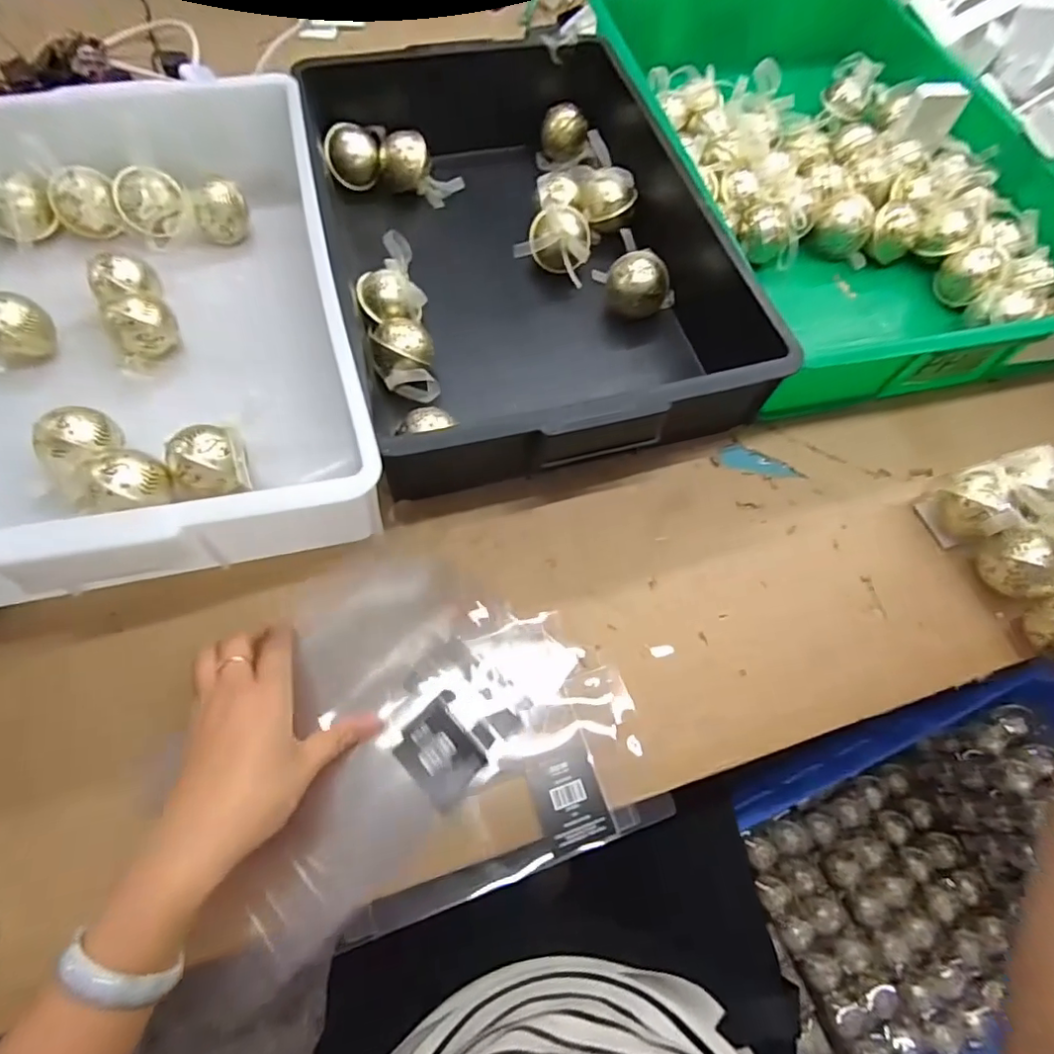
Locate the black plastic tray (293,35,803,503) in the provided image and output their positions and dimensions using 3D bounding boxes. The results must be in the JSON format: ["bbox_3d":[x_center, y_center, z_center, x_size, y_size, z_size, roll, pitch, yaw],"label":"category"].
[{"bbox_3d":[-0.019,-0.290,0.552,0.329,0.102,0.522,-14,67,-10],"label":"black plastic tray"}]

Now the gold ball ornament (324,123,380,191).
[{"bbox_3d":[-0.193,-0.413,0.624,0.054,0.049,0.045,-11,66,-9],"label":"gold ball ornament"}]

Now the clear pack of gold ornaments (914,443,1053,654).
[{"bbox_3d":[0.416,0.016,0.452,0.108,0.052,0.156,-15,67,-10],"label":"clear pack of gold ornaments"}]

